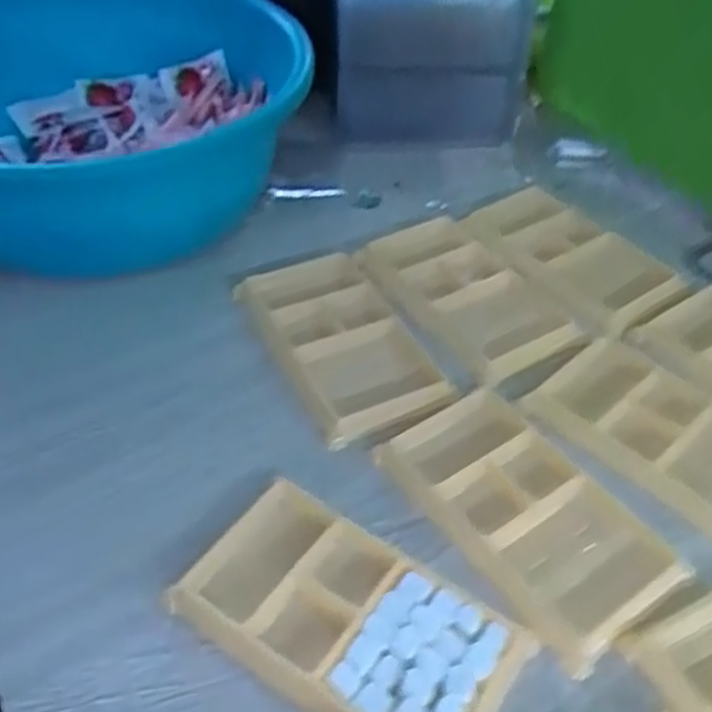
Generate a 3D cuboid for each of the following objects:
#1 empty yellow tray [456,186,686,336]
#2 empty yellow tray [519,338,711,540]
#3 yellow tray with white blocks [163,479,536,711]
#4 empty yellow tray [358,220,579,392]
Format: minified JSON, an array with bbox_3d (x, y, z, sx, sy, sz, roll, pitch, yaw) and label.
[{"bbox_3d":[0.133,-0.065,0.473,0.082,0.014,0.123,-29,52,-28],"label":"empty yellow tray"},{"bbox_3d":[0.160,0.040,0.378,0.073,0.009,0.129,-32,54,-30],"label":"empty yellow tray"},{"bbox_3d":[-0.002,0.107,0.305,0.129,0.012,0.068,27,50,23],"label":"yellow tray with white blocks"},{"bbox_3d":[0.065,-0.037,0.440,0.075,0.012,0.122,-25,51,-25],"label":"empty yellow tray"}]

